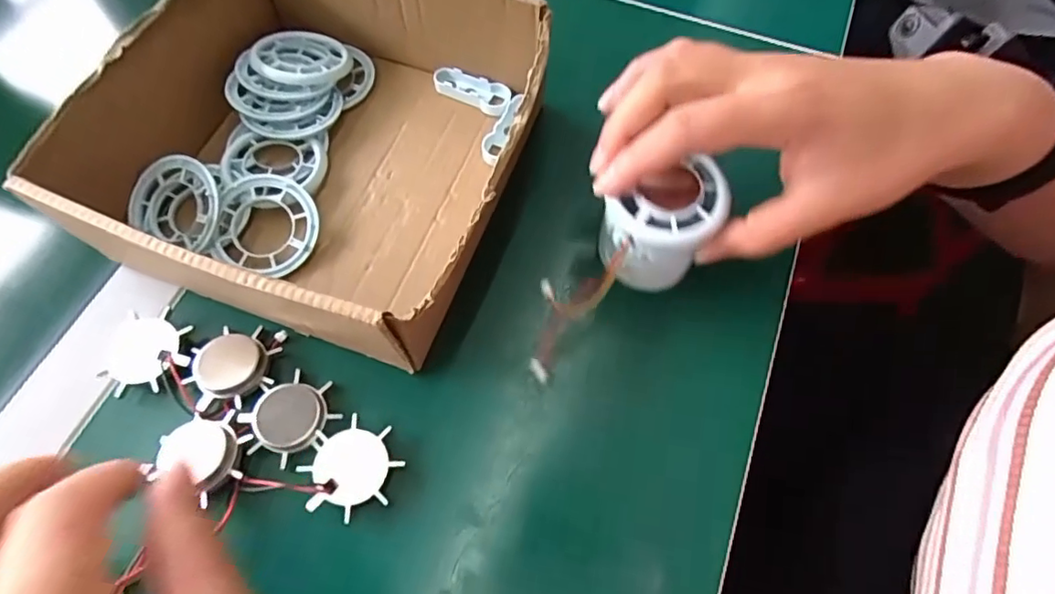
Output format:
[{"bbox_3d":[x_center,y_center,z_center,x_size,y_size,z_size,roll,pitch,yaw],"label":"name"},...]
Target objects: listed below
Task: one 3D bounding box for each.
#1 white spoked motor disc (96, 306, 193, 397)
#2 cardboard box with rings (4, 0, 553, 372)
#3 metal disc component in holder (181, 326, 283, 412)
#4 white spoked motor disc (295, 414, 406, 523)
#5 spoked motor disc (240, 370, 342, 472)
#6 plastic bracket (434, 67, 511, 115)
[{"bbox_3d":[-0.184,0.026,0.275,0.037,0.005,0.041,-5,65,-2],"label":"white spoked motor disc"},{"bbox_3d":[-0.104,-0.086,0.300,0.206,0.073,0.197,19,67,9],"label":"cardboard box with rings"},{"bbox_3d":[-0.143,0.034,0.274,0.040,0.006,0.040,-2,65,-1],"label":"metal disc component in holder"},{"bbox_3d":[-0.079,0.076,0.253,0.041,0.004,0.041,-24,67,-11],"label":"white spoked motor disc"},{"bbox_3d":[-0.112,0.056,0.265,0.041,0.008,0.039,0,65,0],"label":"spoked motor disc"},{"bbox_3d":[-0.035,-0.129,0.351,0.048,0.010,0.018,24,67,11],"label":"plastic bracket"}]

